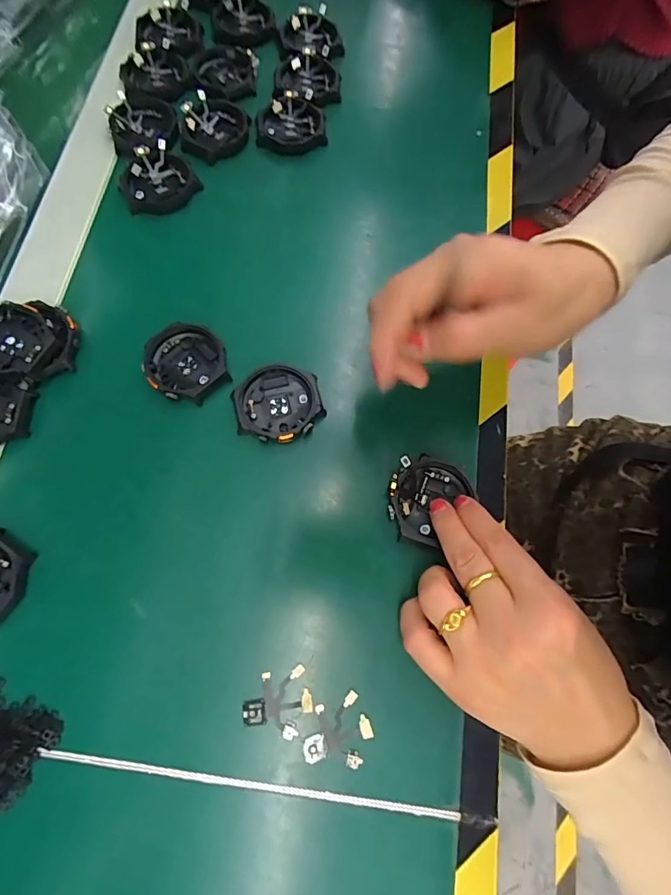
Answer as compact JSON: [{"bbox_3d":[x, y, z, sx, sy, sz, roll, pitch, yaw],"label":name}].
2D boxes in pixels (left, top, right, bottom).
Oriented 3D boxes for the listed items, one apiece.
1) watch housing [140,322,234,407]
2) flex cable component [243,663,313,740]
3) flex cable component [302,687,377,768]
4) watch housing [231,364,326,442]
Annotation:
[{"bbox_3d":[-0.093,-0.053,0.272,0.048,0.011,0.054,-37,77,-12],"label":"watch housing"},{"bbox_3d":[-0.030,0.131,0.220,0.034,0.004,0.031,-8,73,-4],"label":"flex cable component"},{"bbox_3d":[0.003,0.142,0.217,0.030,0.004,0.036,19,73,4],"label":"flex cable component"},{"bbox_3d":[-0.035,-0.027,0.264,0.052,0.008,0.048,0,73,-1],"label":"watch housing"}]

